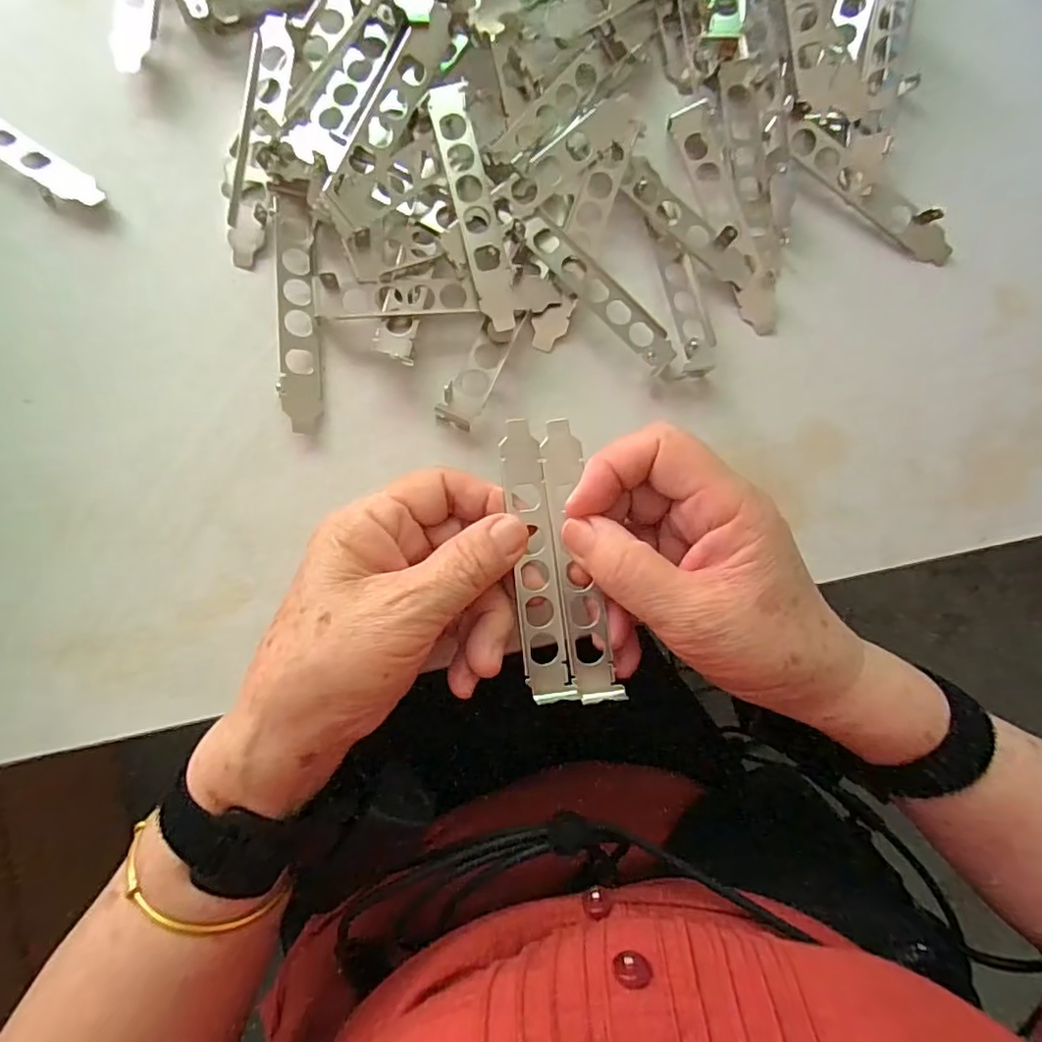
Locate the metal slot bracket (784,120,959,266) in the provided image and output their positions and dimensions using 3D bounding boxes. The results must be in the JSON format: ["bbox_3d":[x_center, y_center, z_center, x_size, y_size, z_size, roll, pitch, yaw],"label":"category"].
[{"bbox_3d":[0.185,-0.173,0.301,0.107,0.013,0.021,35,87,-3],"label":"metal slot bracket"}]

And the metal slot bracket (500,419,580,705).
[{"bbox_3d":[0.006,0.016,0.249,0.019,0.004,0.122,-7,82,-4],"label":"metal slot bracket"}]

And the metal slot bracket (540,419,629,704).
[{"bbox_3d":[0.025,0.016,0.247,0.019,0.008,0.121,-7,83,-4],"label":"metal slot bracket"}]

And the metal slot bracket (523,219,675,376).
[{"bbox_3d":[0.039,-0.113,0.289,0.097,0.012,0.018,45,87,-2],"label":"metal slot bracket"}]

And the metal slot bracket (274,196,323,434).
[{"bbox_3d":[-0.109,-0.099,0.280,0.021,0.010,0.112,-1,89,-4],"label":"metal slot bracket"}]

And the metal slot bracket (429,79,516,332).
[{"bbox_3d":[-0.022,-0.149,0.277,0.019,0.011,0.117,-14,90,-4],"label":"metal slot bracket"}]

